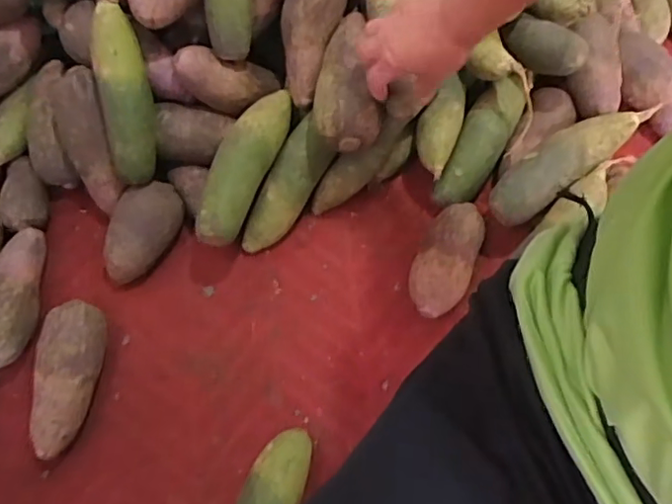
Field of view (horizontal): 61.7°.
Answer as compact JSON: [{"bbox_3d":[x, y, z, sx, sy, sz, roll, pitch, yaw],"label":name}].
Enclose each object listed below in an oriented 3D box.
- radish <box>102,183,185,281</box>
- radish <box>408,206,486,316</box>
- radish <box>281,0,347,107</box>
[{"bbox_3d":[-0.224,-0.021,0.661,0.065,0.067,0.122,16,69,6],"label":"radish"},{"bbox_3d":[0.127,0.012,0.656,0.062,0.060,0.133,22,70,8],"label":"radish"},{"bbox_3d":[-0.028,-0.253,0.654,0.066,0.051,0.154,16,107,6],"label":"radish"}]

